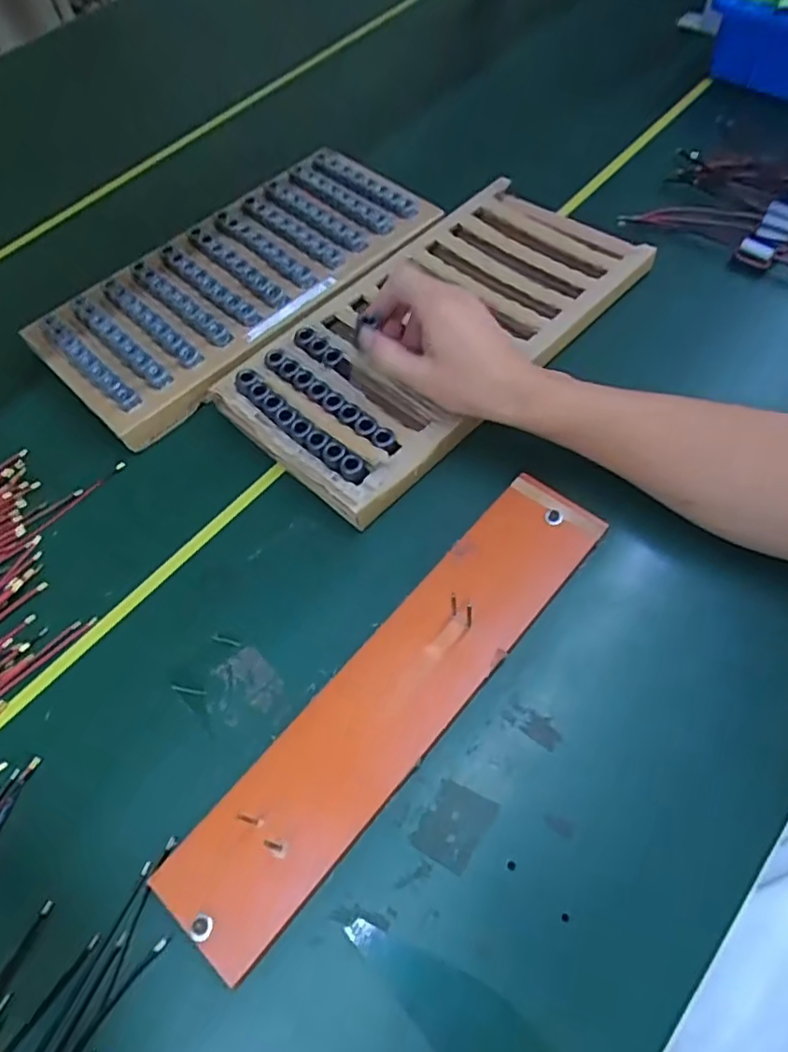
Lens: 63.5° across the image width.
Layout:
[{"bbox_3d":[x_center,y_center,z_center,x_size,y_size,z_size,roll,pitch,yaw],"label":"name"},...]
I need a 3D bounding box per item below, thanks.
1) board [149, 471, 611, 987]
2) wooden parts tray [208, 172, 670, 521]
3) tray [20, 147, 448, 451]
[{"bbox_3d":[0.004,0.097,0.390,0.074,0.012,0.334,36,69,23],"label":"board"},{"bbox_3d":[0.032,-0.165,0.528,0.188,0.029,0.351,38,70,20],"label":"wooden parts tray"},{"bbox_3d":[-0.141,-0.224,0.576,0.347,0.030,0.172,-41,67,-16],"label":"tray"}]

